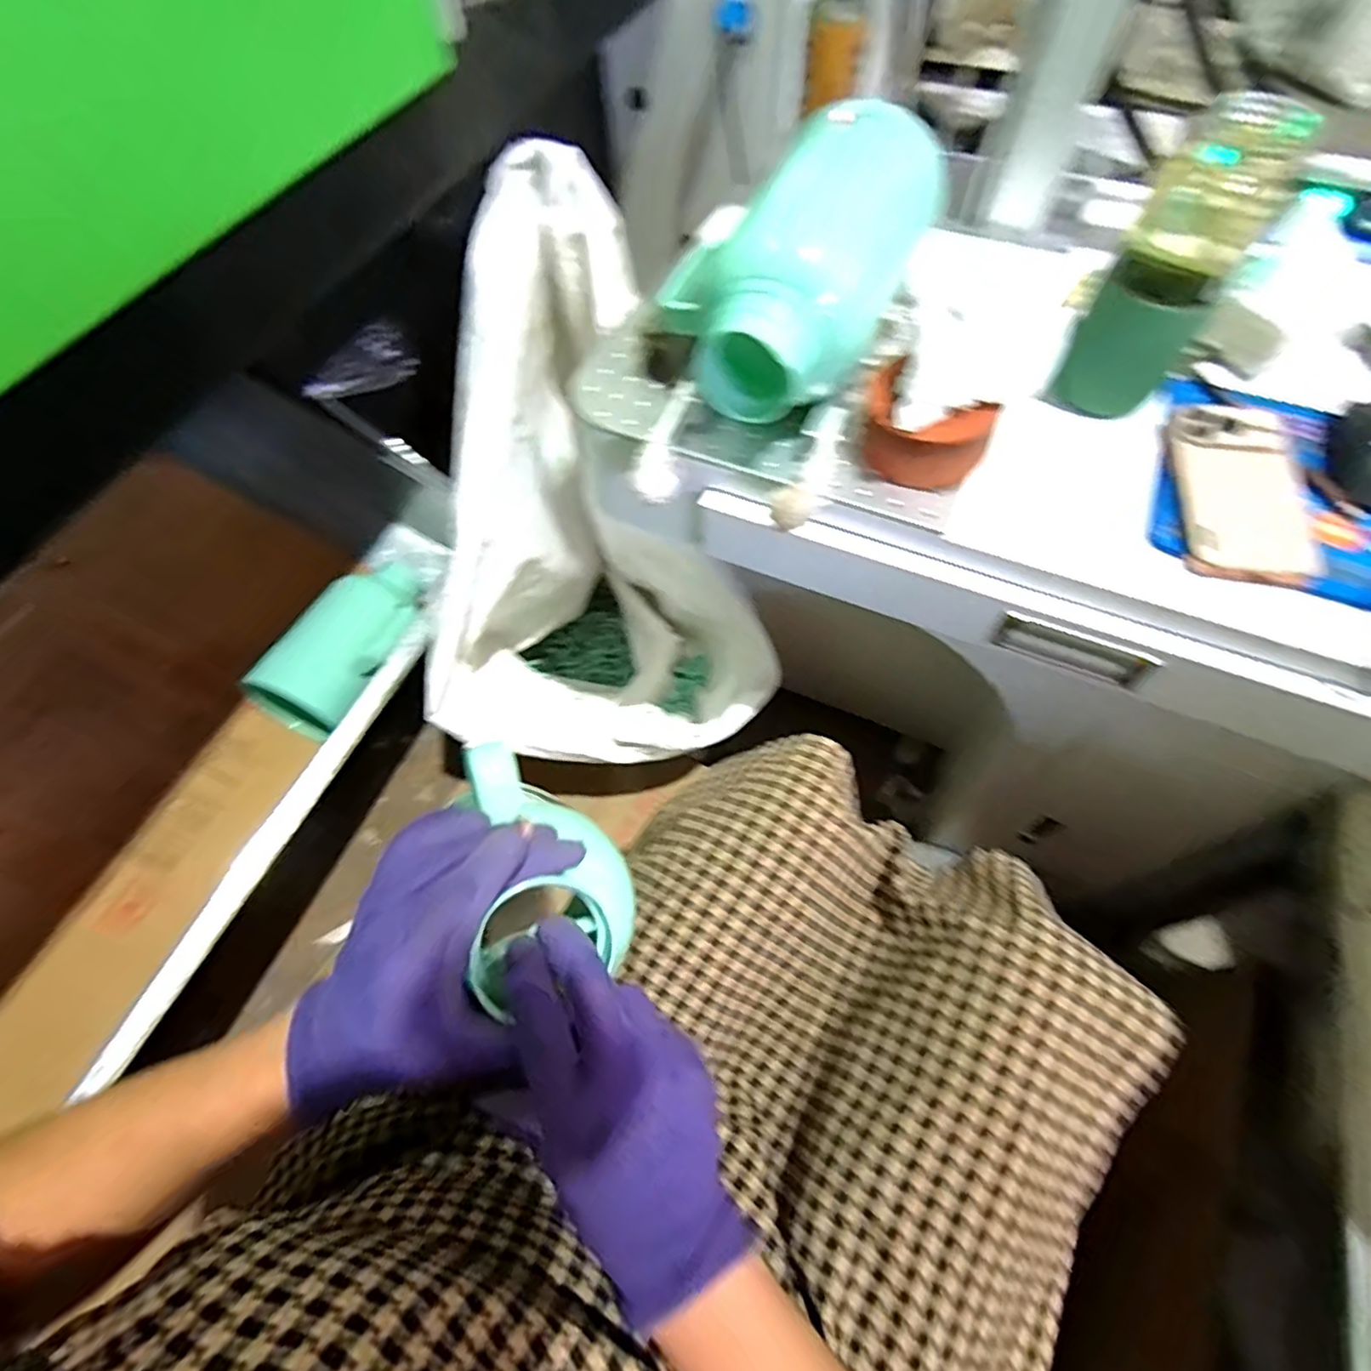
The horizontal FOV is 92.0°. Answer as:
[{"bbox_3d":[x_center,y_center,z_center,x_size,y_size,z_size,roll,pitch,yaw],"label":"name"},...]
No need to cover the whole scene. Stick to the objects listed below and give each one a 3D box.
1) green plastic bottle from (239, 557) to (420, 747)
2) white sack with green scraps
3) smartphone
[{"bbox_3d":[-0.427,-0.053,0.859,0.133,0.103,0.249,27,65,16],"label":"green plastic bottle"},{"bbox_3d":[-0.121,-0.219,0.933,0.403,0.597,0.656,-5,61,-1],"label":"white sack with green scraps"},{"bbox_3d":[0.408,-0.147,0.488,0.082,0.017,0.160,12,62,9],"label":"smartphone"}]

